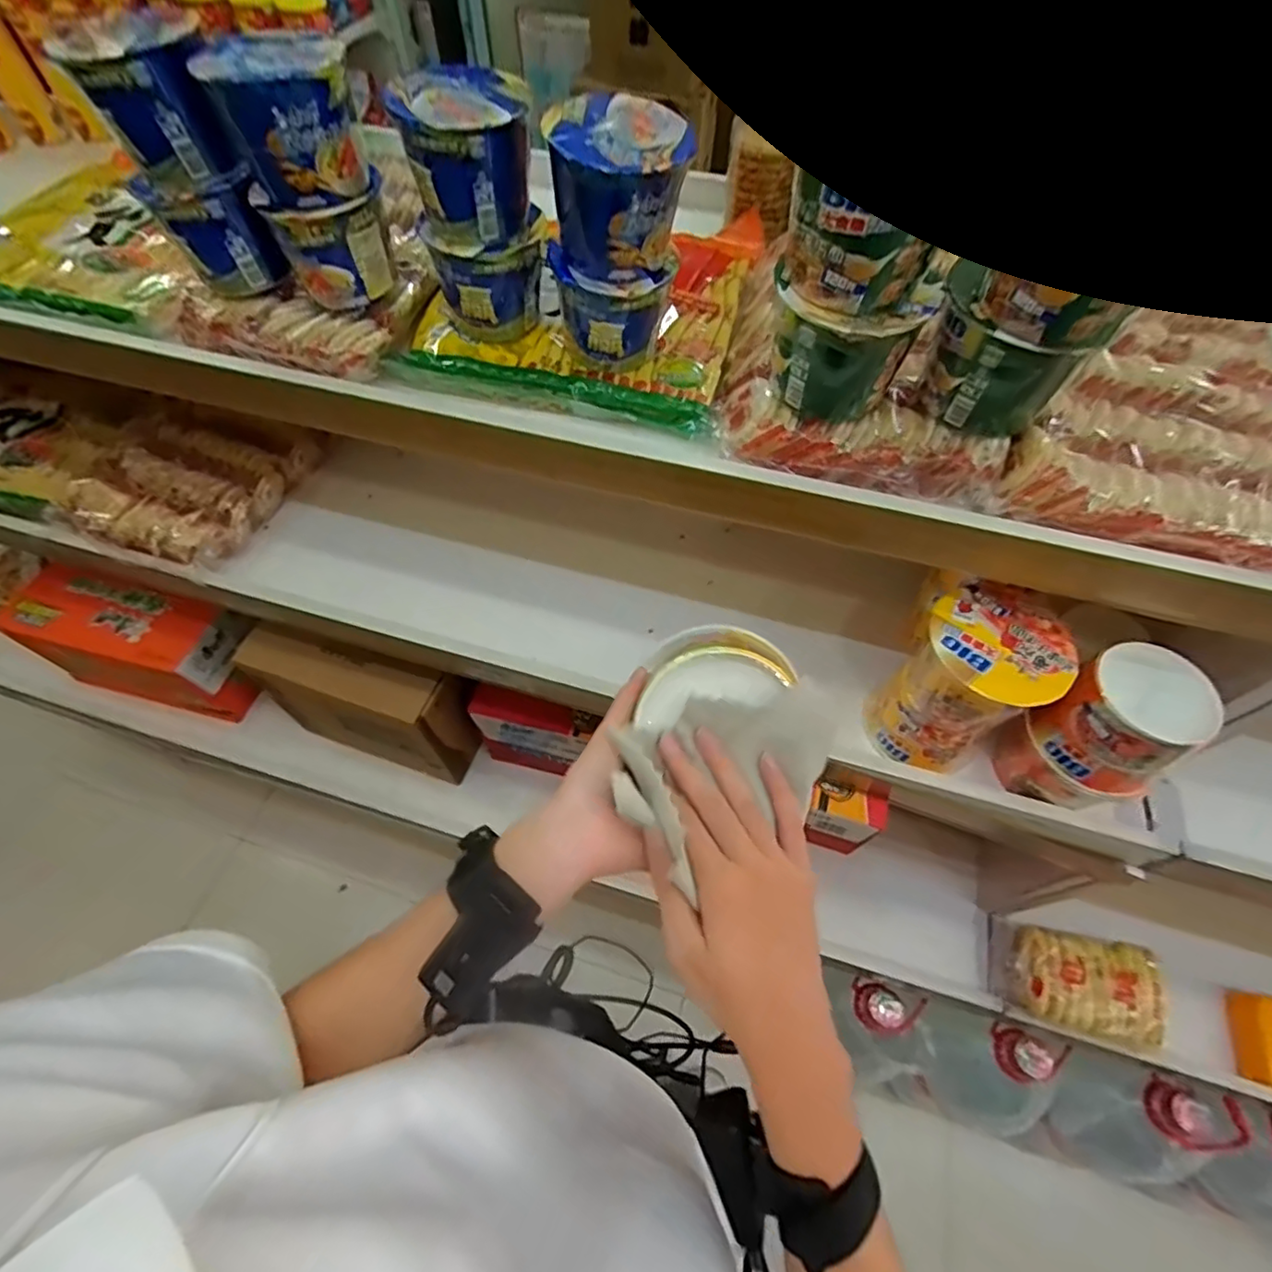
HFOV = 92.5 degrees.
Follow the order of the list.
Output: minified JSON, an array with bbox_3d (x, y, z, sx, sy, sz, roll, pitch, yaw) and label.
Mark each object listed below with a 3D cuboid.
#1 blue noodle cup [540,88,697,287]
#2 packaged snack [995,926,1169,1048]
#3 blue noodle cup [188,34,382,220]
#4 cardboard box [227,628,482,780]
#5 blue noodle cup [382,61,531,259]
[{"bbox_3d":[-0.015,-0.417,0.573,0.122,0.117,0.120,0,58,-1],"label":"blue noodle cup"},{"bbox_3d":[0.692,0.540,0.946,0.196,0.087,0.141,10,58,6],"label":"packaged snack"},{"bbox_3d":[-0.324,-0.486,0.581,0.127,0.113,0.120,-11,58,-8],"label":"blue noodle cup"},{"bbox_3d":[-0.471,0.105,1.057,0.342,0.272,0.115,14,58,8],"label":"cardboard box"},{"bbox_3d":[-0.160,-0.455,0.592,0.114,0.117,0.115,0,58,-1],"label":"blue noodle cup"}]

